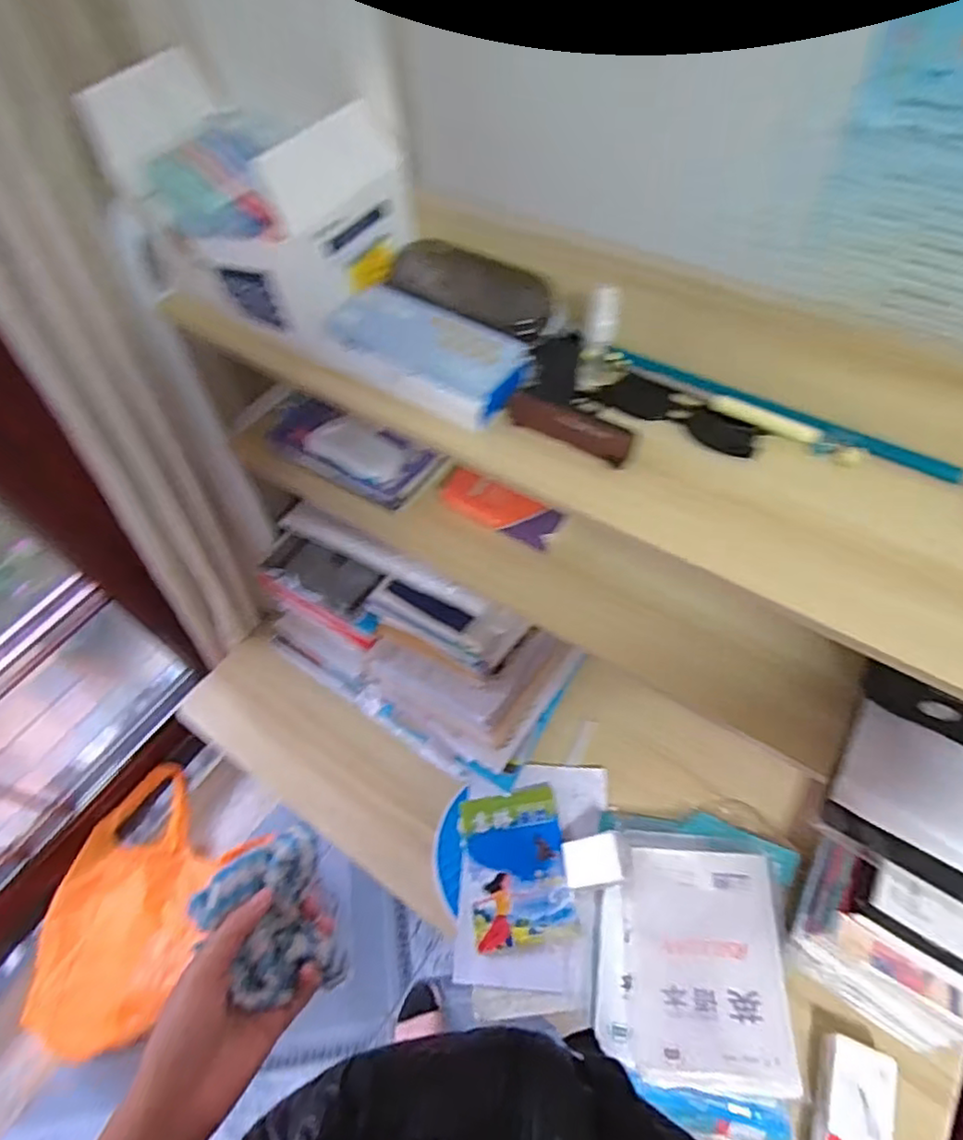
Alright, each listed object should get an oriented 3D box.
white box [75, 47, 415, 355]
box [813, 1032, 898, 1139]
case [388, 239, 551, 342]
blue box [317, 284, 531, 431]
[{"bbox_3d":[-0.214,-0.355,0.593,0.257,0.140,0.185,37,68,24],"label":"white box"},{"bbox_3d":[0.433,0.645,0.732,0.074,0.043,0.158,17,61,15],"label":"box"},{"bbox_3d":[-0.009,-0.264,0.589,0.169,0.040,0.070,31,66,22],"label":"case"},{"bbox_3d":[-0.054,-0.199,0.567,0.179,0.045,0.086,30,65,21],"label":"blue box"}]

